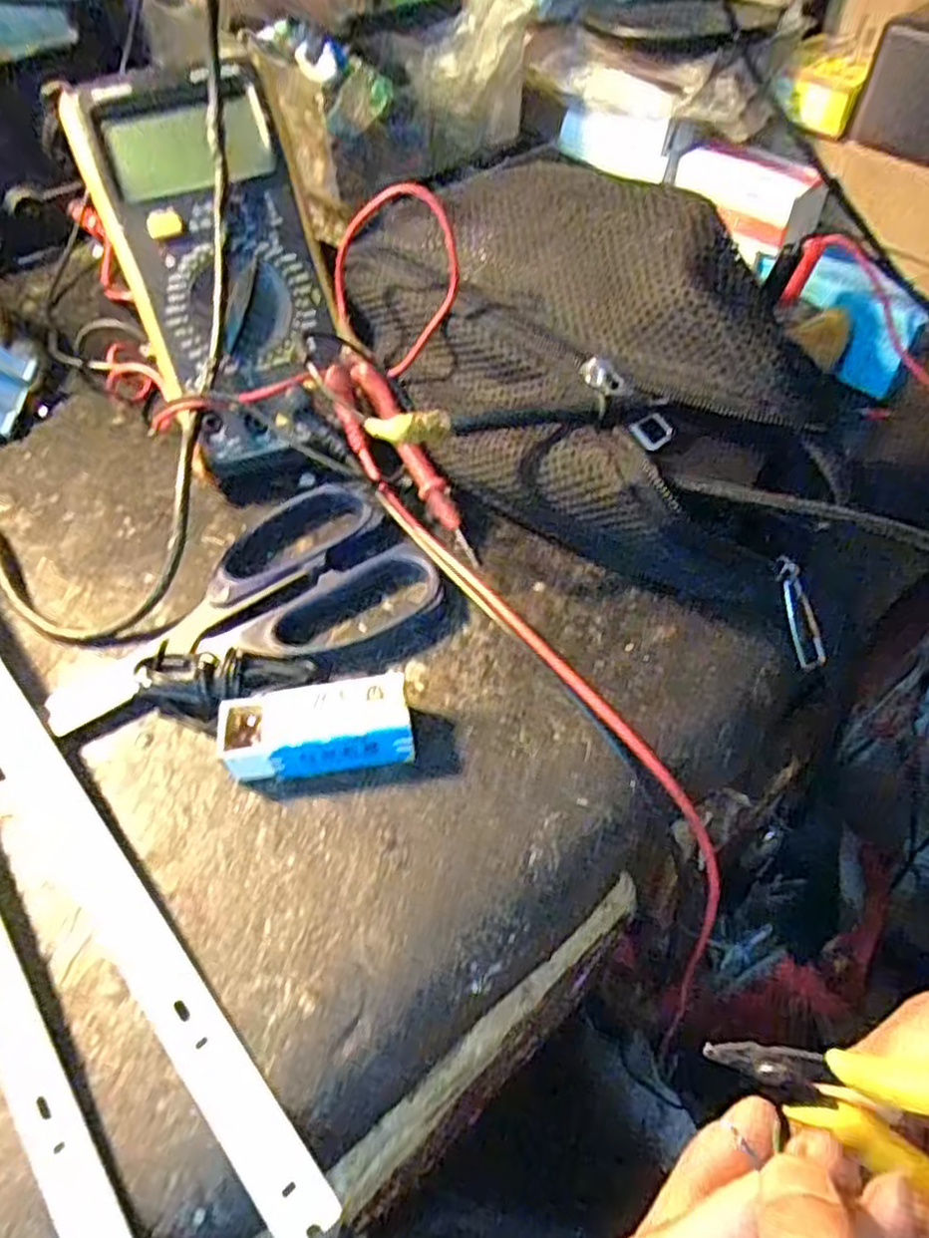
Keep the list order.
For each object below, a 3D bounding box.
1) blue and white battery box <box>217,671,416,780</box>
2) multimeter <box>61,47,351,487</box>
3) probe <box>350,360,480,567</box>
[{"bbox_3d":[-0.048,0.038,0.247,0.060,0.021,0.027,-8,52,-5],"label":"blue and white battery box"},{"bbox_3d":[-0.099,-0.145,0.312,0.077,0.032,0.171,-20,94,-14],"label":"multimeter"},{"bbox_3d":[-0.020,-0.065,0.310,0.011,0.009,0.097,-26,81,-19],"label":"probe"}]

